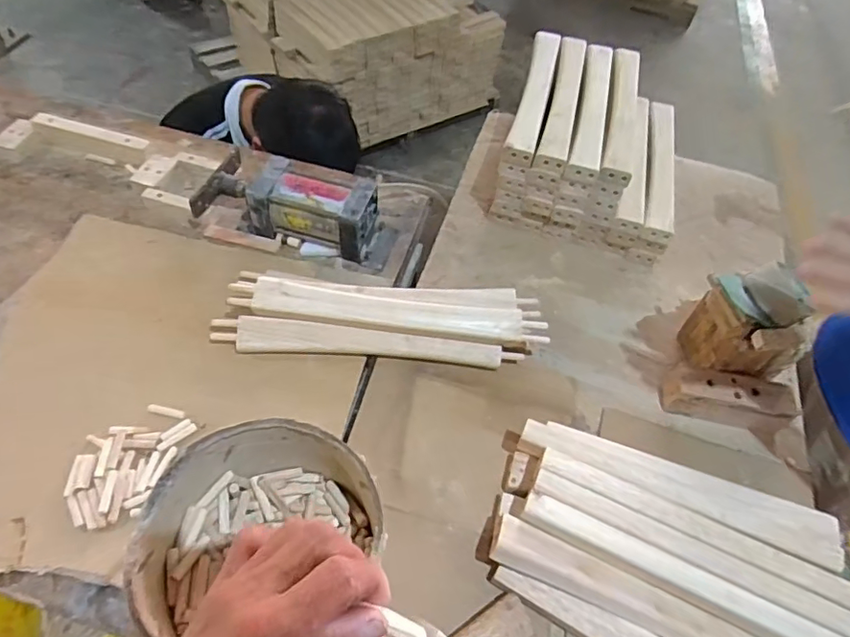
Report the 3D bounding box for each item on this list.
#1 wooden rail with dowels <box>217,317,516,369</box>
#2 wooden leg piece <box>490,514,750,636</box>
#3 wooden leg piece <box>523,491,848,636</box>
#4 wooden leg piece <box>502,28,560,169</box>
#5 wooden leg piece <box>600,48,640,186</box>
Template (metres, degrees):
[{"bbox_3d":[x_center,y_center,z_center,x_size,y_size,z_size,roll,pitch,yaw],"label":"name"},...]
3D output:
[{"bbox_3d":[-0.082,0.035,0.767,0.427,0.035,0.040,6,54,-1],"label":"wooden rail with dowels"},{"bbox_3d":[0.245,0.312,0.586,0.358,0.024,0.042,22,56,10],"label":"wooden leg piece"},{"bbox_3d":[0.282,0.283,0.592,0.363,0.022,0.035,23,56,11],"label":"wooden leg piece"},{"bbox_3d":[0.193,-0.397,0.964,0.053,0.046,0.344,14,55,5],"label":"wooden leg piece"},{"bbox_3d":[0.335,-0.351,0.929,0.050,0.040,0.343,14,55,5],"label":"wooden leg piece"}]

